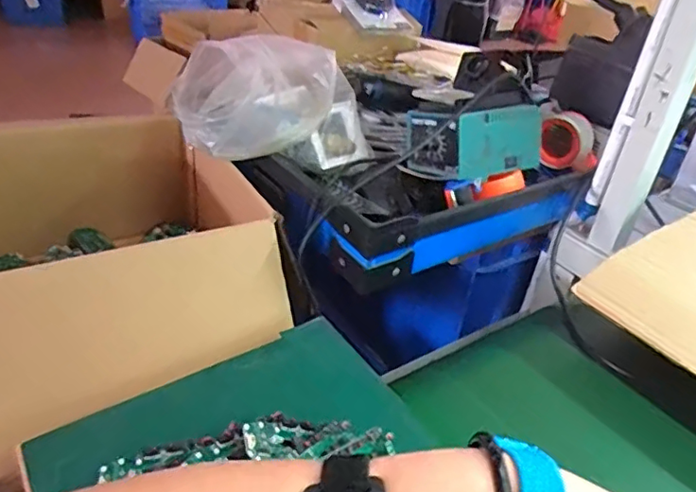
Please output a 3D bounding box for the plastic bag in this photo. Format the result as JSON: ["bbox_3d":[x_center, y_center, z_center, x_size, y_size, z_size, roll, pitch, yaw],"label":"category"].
[{"bbox_3d":[-0.107,-0.210,0.823,0.264,0.134,0.207,-3,35,-14],"label":"plastic bag"}]

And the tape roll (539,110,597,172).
[{"bbox_3d":[0.341,-0.160,0.879,0.089,0.078,0.057,17,35,15],"label":"tape roll"}]

